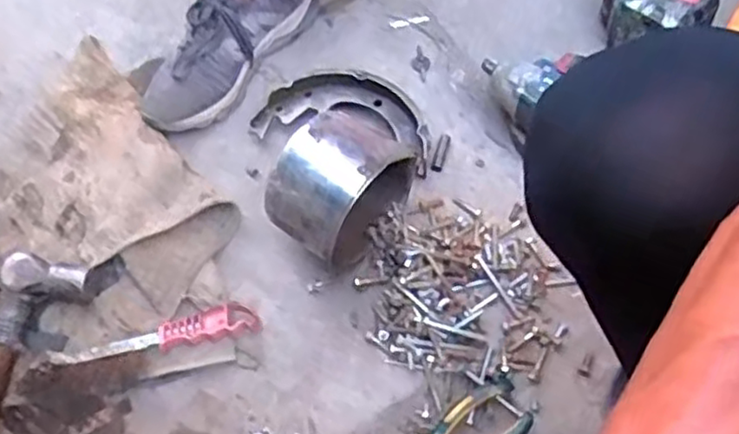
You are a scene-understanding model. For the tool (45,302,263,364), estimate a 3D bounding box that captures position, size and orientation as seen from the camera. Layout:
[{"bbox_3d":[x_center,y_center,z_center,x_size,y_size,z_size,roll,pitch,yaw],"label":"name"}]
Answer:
[{"bbox_3d":[-0.208,0.119,0.670,0.201,0.021,0.033,-14,64,-3],"label":"tool"}]

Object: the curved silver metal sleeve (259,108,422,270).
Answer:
[{"bbox_3d":[-0.030,-0.025,0.679,0.088,0.123,0.130,32,70,17],"label":"curved silver metal sleeve"}]

